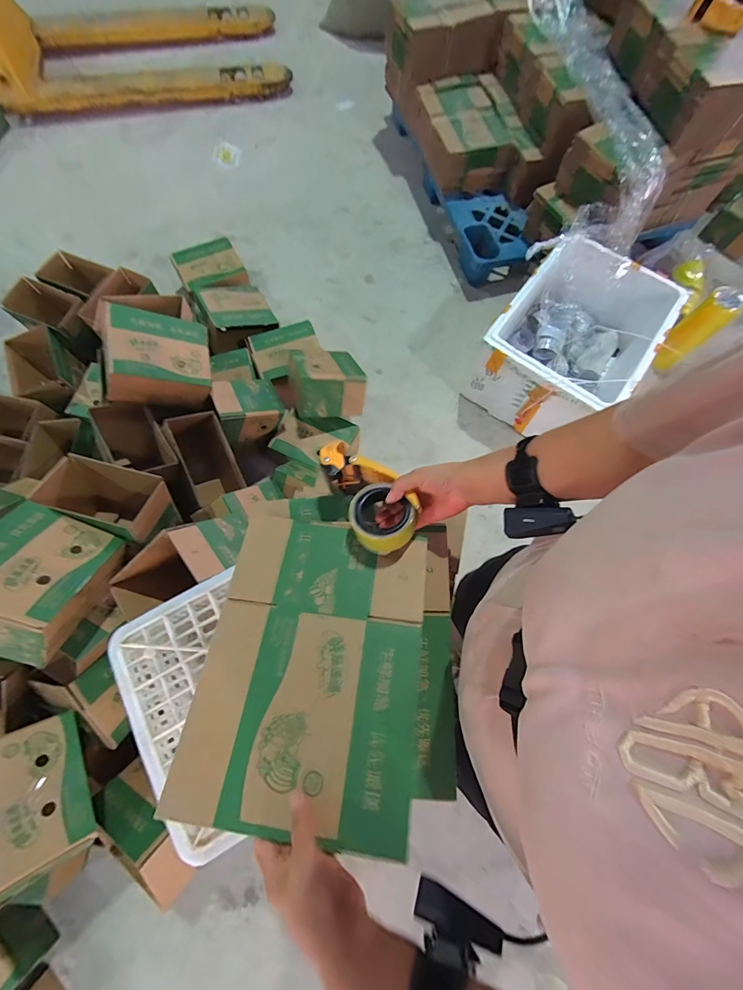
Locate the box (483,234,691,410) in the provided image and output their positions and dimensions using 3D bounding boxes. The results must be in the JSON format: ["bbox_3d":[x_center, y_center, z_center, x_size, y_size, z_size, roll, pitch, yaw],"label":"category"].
[{"bbox_3d":[0.710,-0.542,1.331,0.465,0.307,0.647,37,74,10],"label":"box"}]

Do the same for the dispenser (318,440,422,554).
[{"bbox_3d":[-0.005,0.000,0.544,0.083,0.089,0.168,-27,74,-10],"label":"dispenser"}]

